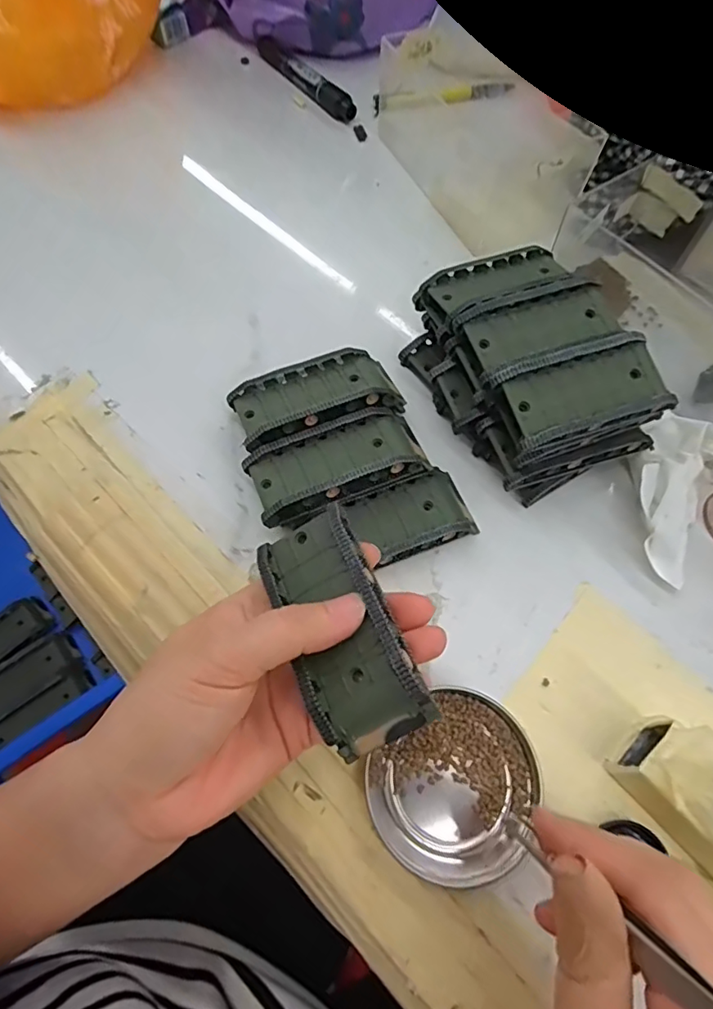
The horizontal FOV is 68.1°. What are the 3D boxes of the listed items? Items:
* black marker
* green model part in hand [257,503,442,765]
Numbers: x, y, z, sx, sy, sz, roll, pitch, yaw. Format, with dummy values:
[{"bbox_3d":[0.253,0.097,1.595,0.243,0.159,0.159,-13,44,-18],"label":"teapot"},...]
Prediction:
[{"bbox_3d":[-0.049,-0.401,0.490,0.019,0.012,0.143,-33,70,-15],"label":"black marker"},{"bbox_3d":[-0.009,0.048,0.214,0.046,0.025,0.096,-15,63,-9],"label":"green model part in hand"}]

